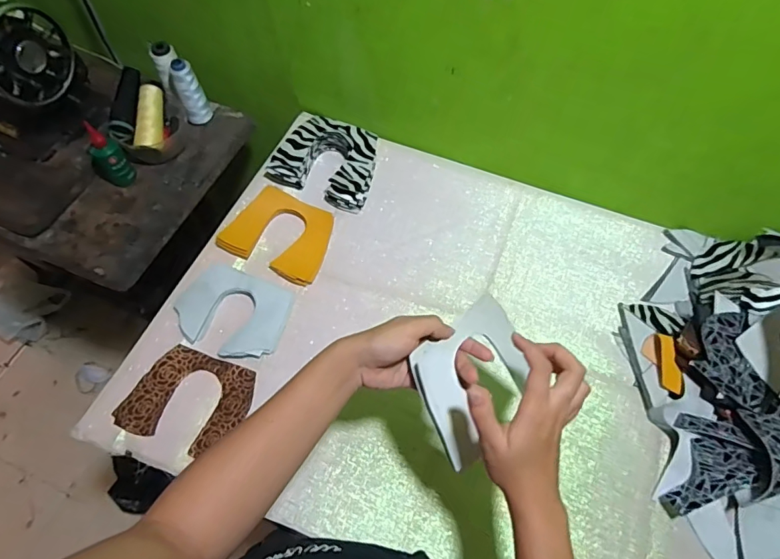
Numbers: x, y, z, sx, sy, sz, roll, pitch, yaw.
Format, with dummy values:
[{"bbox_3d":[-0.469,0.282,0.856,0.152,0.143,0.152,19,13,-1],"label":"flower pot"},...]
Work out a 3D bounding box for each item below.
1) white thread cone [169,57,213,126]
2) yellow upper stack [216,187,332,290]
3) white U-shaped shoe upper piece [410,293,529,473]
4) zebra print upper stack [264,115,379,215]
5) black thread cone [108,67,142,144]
[{"bbox_3d":[-0.341,-0.317,0.806,0.042,0.112,0.037,-24,64,-12],"label":"white thread cone"},{"bbox_3d":[-0.165,-0.071,0.720,0.151,0.028,0.125,21,64,11],"label":"yellow upper stack"},{"bbox_3d":[0.084,0.094,0.458,0.138,0.049,0.100,-38,68,-18],"label":"white U-shaped shoe upper piece"},{"bbox_3d":[-0.098,-0.192,0.772,0.158,0.057,0.137,22,64,11],"label":"zebra print upper stack"},{"bbox_3d":[-0.429,-0.282,0.764,0.039,0.037,0.126,2,78,1],"label":"black thread cone"}]

